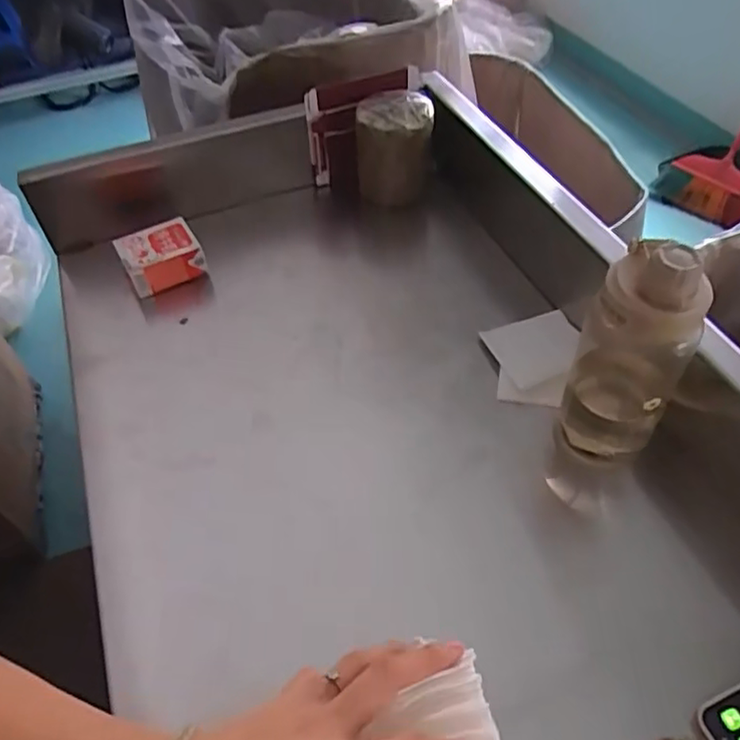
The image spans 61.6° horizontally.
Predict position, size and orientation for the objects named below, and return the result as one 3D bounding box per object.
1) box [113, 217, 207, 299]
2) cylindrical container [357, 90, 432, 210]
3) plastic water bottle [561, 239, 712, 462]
[{"bbox_3d":[-0.240,-0.129,0.717,0.084,0.047,0.069,-26,53,-16],"label":"box"},{"bbox_3d":[0.030,-0.269,0.772,0.092,0.117,0.074,-4,50,1],"label":"cylindrical container"},{"bbox_3d":[0.203,-0.015,0.480,0.075,0.214,0.073,12,52,14],"label":"plastic water bottle"}]

